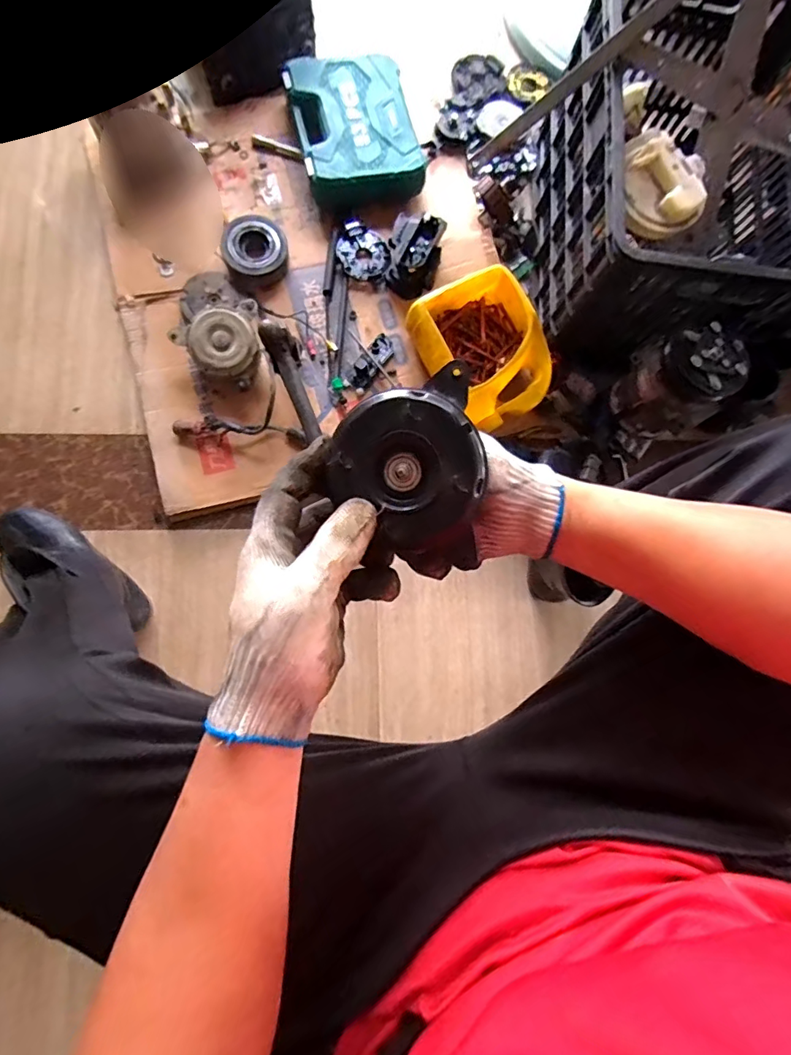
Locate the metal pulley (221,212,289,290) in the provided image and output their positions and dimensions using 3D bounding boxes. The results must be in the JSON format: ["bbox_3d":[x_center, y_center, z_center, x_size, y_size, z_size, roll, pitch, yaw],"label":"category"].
[{"bbox_3d":[-0.227,-0.449,0.795,0.103,0.032,0.106,-23,85,-5],"label":"metal pulley"}]

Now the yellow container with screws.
[{"bbox_3d":[0.143,-0.277,0.763,0.184,0.084,0.219,-35,86,-10],"label":"yellow container with screws"}]

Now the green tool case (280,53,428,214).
[{"bbox_3d":[-0.066,-0.665,0.823,0.198,0.075,0.253,-13,83,-8],"label":"green tool case"}]

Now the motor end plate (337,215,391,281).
[{"bbox_3d":[-0.059,-0.473,0.828,0.083,0.023,0.100,-23,84,-9],"label":"motor end plate"}]

